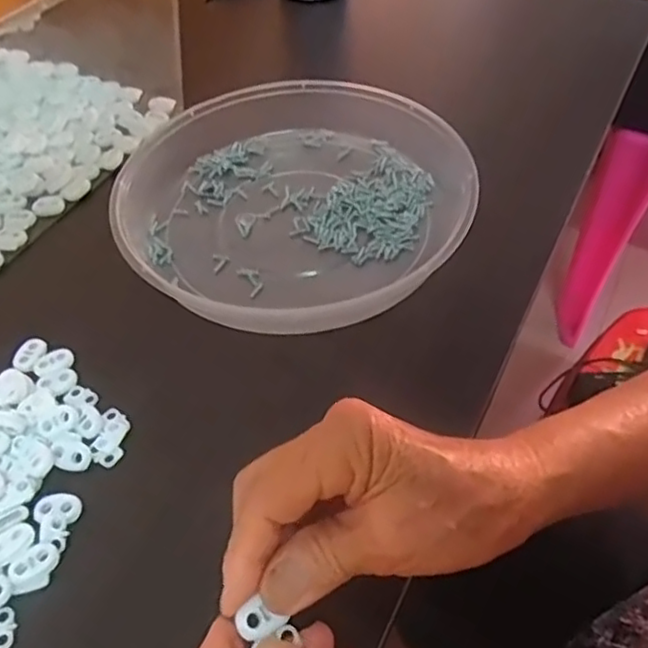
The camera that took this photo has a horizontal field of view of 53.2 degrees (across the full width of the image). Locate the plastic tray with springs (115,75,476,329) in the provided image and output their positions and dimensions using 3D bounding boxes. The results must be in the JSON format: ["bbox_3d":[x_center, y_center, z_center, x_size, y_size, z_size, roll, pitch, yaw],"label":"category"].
[{"bbox_3d":[-0.023,-0.085,0.439,0.231,0.039,0.220,18,53,17],"label":"plastic tray with springs"}]

